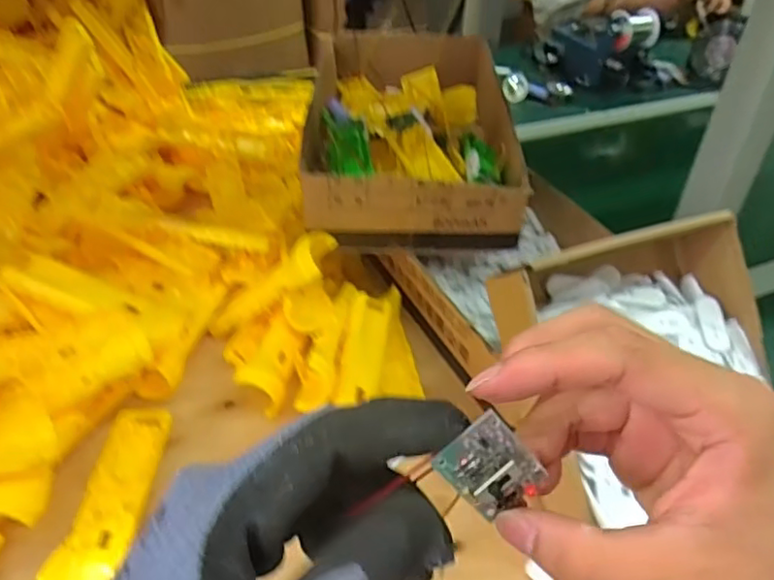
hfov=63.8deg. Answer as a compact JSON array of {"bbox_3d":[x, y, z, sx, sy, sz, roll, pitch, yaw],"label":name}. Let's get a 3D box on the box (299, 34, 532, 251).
[{"bbox_3d":[0.027,-0.203,0.748,0.217,0.075,0.440,3,40,-1],"label":"box"}]

